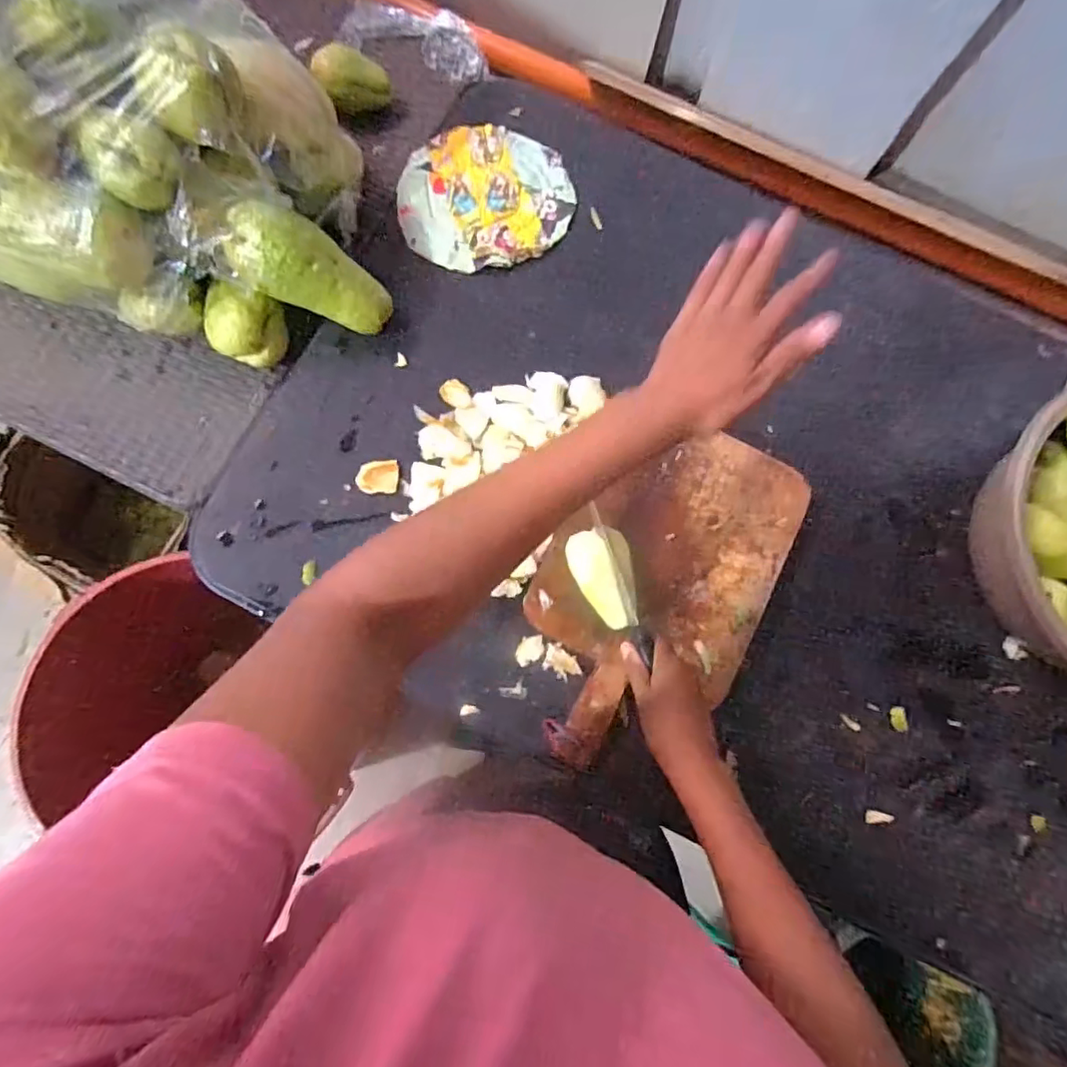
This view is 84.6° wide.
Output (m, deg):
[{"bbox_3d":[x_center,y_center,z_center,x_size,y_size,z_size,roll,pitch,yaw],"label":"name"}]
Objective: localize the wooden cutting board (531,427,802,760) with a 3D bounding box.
[{"bbox_3d":[0.131,0.058,0.625,0.230,0.027,0.383,28,78,3],"label":"wooden cutting board"}]

